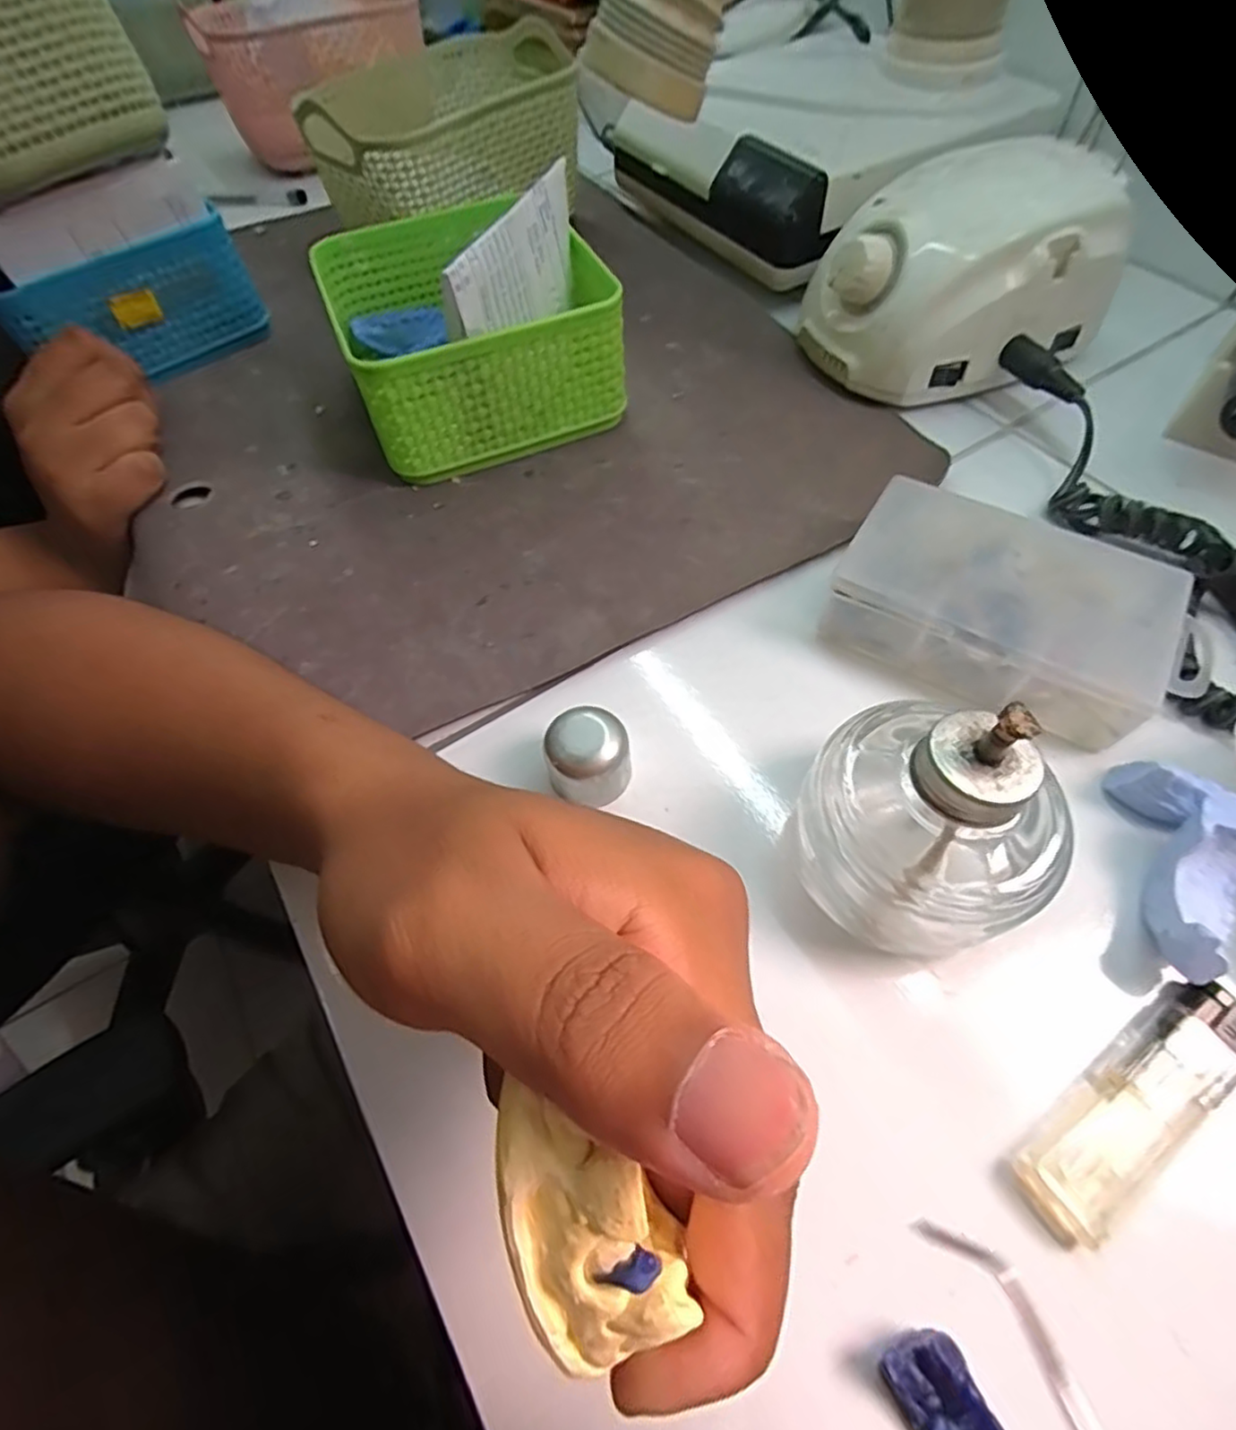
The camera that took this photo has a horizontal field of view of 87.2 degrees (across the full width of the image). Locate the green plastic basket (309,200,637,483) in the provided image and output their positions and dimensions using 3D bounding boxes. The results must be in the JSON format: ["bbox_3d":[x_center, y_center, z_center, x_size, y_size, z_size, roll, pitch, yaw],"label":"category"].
[{"bbox_3d":[-0.079,-0.200,0.343,0.123,0.066,0.131,-22,61,-10],"label":"green plastic basket"}]

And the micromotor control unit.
[{"bbox_3d":[0.175,-0.228,0.339,0.133,0.080,0.106,-22,61,-10],"label":"micromotor control unit"}]

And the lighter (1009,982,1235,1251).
[{"bbox_3d":[0.145,0.109,0.180,0.084,0.011,0.023,-33,63,-16],"label":"lighter"}]

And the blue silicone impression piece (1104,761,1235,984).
[{"bbox_3d":[0.186,0.049,0.205,0.036,0.024,0.068,7,60,7],"label":"blue silicone impression piece"}]

